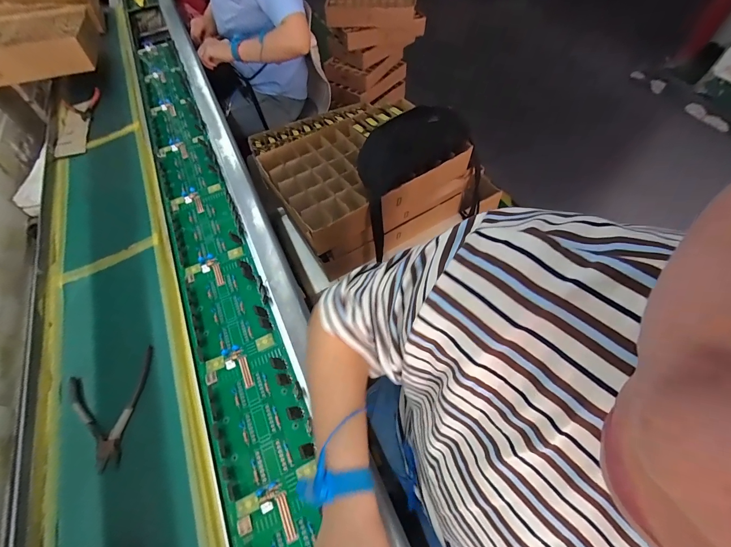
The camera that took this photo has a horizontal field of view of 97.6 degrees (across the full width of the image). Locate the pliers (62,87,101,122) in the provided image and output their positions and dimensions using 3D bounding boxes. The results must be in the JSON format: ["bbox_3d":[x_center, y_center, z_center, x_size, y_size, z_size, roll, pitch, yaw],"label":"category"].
[{"bbox_3d":[-0.705,-0.430,0.815,0.087,0.012,0.124,-38,64,-19],"label":"pliers"}]

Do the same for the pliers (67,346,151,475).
[{"bbox_3d":[-0.335,0.179,0.421,0.113,0.018,0.134,-21,60,-10],"label":"pliers"}]

